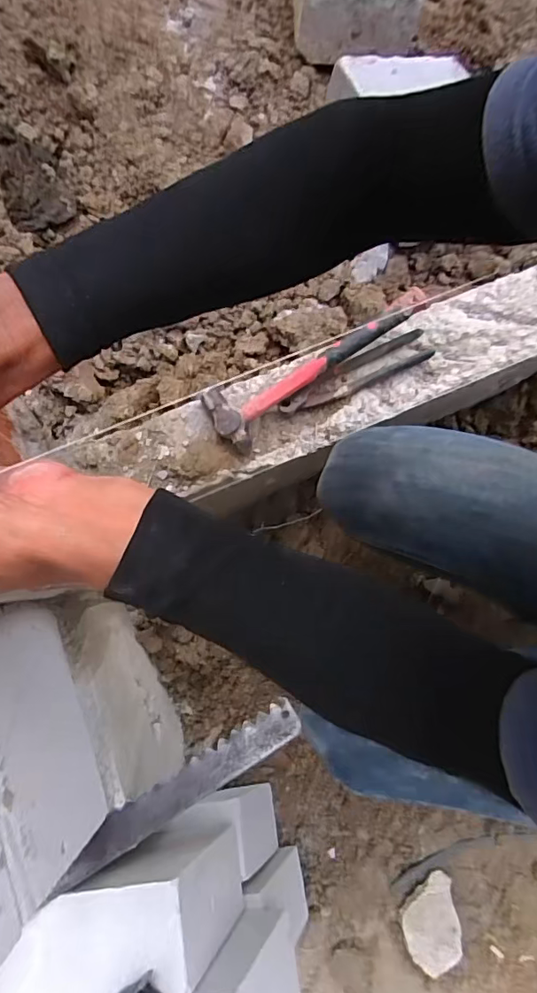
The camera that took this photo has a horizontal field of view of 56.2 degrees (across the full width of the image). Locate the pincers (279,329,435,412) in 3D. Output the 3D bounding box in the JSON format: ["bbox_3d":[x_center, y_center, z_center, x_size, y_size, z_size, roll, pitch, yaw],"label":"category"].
[{"bbox_3d":[0.115,-0.165,0.673,0.210,0.015,0.046,-24,98,-1],"label":"pincers"}]

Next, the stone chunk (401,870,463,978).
[{"bbox_3d":[0.263,0.694,0.819,0.088,0.034,0.136,-4,79,-1],"label":"stone chunk"}]

